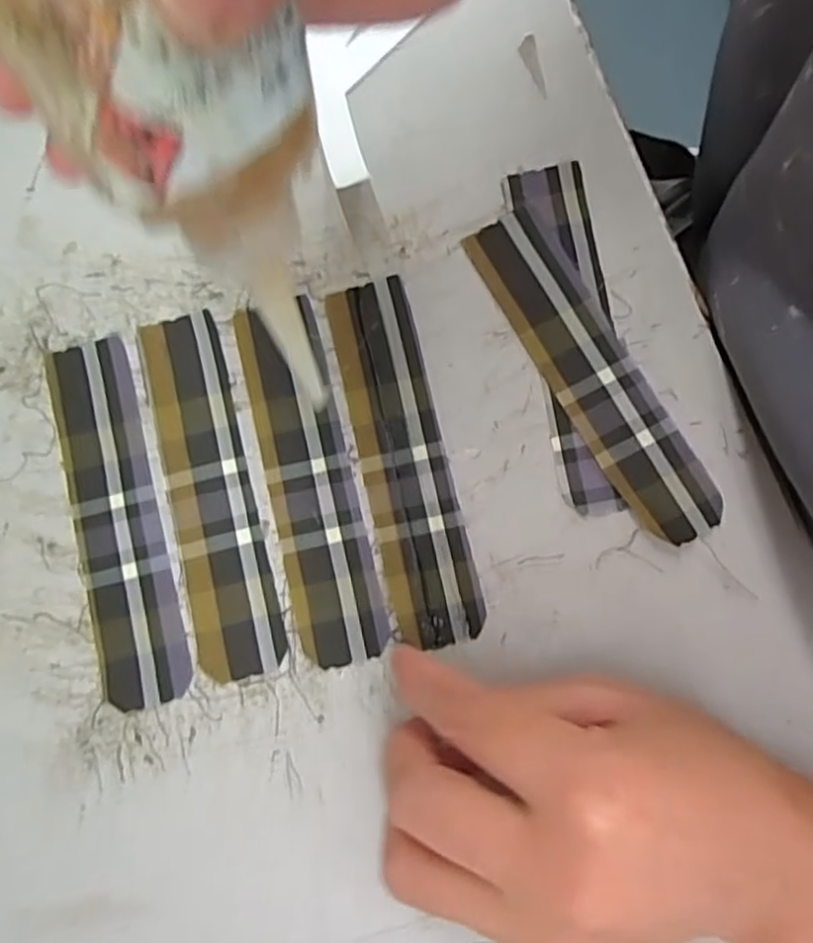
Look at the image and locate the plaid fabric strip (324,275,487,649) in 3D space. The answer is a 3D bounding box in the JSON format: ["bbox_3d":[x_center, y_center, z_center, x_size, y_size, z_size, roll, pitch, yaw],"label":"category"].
[{"bbox_3d":[-0.002,-0.006,0.263,0.032,0.004,0.140,-13,78,-2],"label":"plaid fabric strip"}]

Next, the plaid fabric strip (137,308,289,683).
[{"bbox_3d":[-0.074,0.006,0.261,0.031,0.004,0.139,-14,78,-2],"label":"plaid fabric strip"}]

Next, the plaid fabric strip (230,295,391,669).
[{"bbox_3d":[-0.037,0.002,0.262,0.033,0.005,0.138,-14,78,-2],"label":"plaid fabric strip"}]

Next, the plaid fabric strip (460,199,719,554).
[{"bbox_3d":[0.070,-0.039,0.264,0.032,0.005,0.142,-28,79,-5],"label":"plaid fabric strip"}]

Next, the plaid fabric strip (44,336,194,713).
[{"bbox_3d":[-0.110,0.016,0.261,0.032,0.004,0.140,-15,78,-2],"label":"plaid fabric strip"}]

